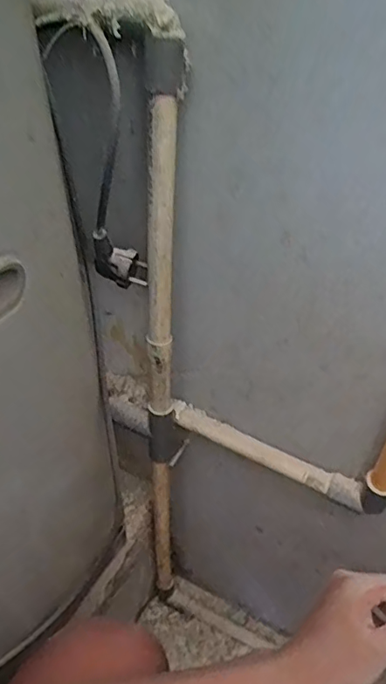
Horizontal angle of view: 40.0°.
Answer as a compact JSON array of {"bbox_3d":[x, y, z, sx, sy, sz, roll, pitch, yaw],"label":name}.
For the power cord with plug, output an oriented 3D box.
[{"bbox_3d":[-0.065,-0.131,0.418,0.042,0.203,0.031,-13,43,-14],"label":"power cord with plug"}]

